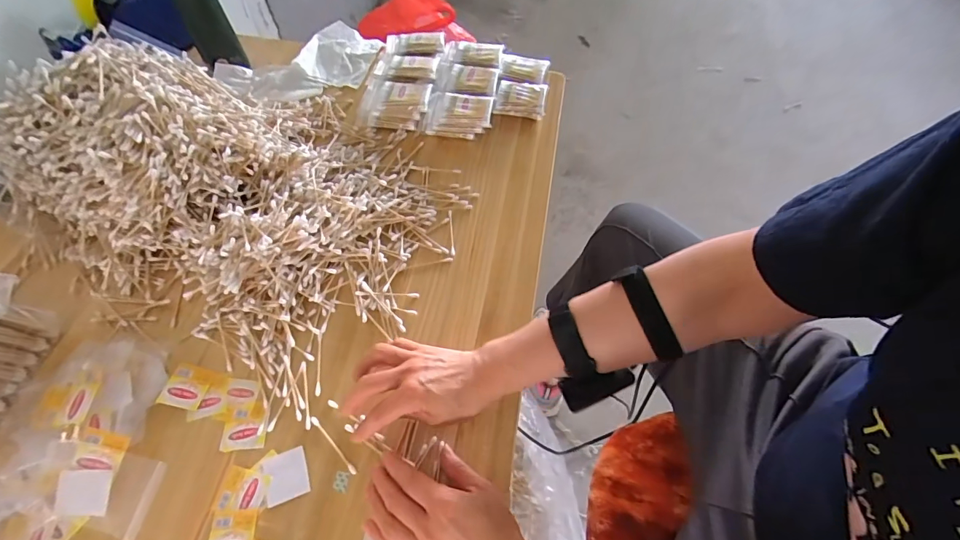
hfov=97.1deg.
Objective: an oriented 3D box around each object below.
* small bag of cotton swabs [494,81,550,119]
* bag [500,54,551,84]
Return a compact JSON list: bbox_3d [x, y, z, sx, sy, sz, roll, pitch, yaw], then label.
[{"bbox_3d":[0.066,-0.276,0.688,0.081,0.032,0.056,6,60,4],"label":"small bag of cotton swabs"},{"bbox_3d":[0.074,-0.336,0.714,0.078,0.024,0.052,10,60,7],"label":"bag"}]

